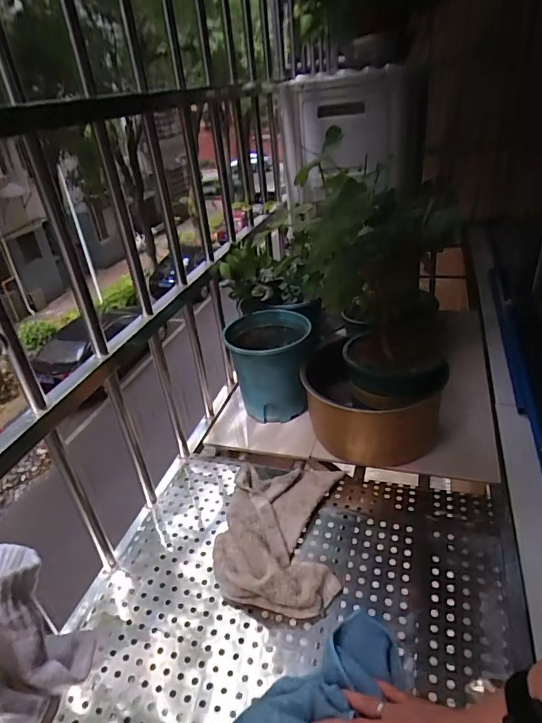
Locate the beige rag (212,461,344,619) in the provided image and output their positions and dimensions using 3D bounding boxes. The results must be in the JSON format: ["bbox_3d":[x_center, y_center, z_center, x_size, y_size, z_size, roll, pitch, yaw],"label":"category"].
[{"bbox_3d":[0.010,0.226,0.646,0.162,0.057,0.233,-1,32,8],"label":"beige rag"}]

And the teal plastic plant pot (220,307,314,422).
[{"bbox_3d":[0.002,0.016,0.876,0.140,0.185,0.153,-4,32,3],"label":"teal plastic plant pot"}]

